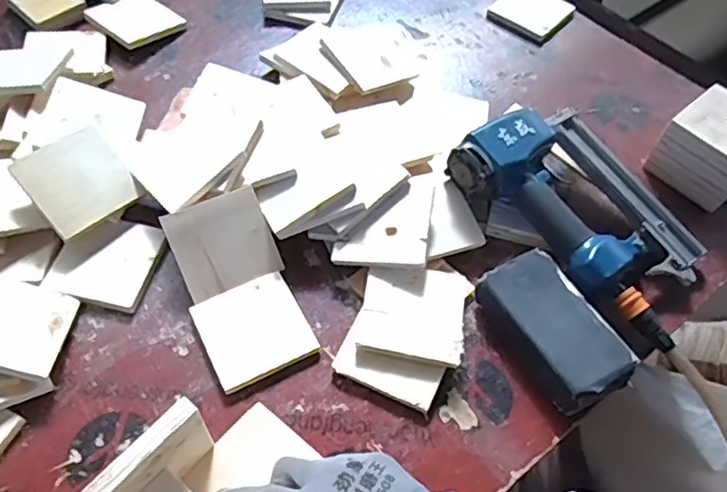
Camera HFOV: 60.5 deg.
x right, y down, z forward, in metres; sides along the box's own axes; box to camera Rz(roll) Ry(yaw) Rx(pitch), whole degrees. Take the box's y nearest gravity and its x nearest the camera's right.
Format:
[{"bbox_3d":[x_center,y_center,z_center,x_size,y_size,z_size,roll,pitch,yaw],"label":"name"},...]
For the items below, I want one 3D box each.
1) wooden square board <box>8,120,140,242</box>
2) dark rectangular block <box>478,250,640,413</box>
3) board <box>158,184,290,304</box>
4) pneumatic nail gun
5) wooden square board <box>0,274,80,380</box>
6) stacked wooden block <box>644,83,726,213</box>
[{"bbox_3d":[-0.273,-0.065,0.604,0.093,0.015,0.088,-38,93,-24],"label":"wooden square board"},{"bbox_3d":[0.167,0.077,0.560,0.086,0.040,0.139,-22,58,-18],"label":"dark rectangular block"},{"bbox_3d":[-0.131,-0.003,0.587,0.089,0.005,0.085,-23,95,-16],"label":"board"},{"bbox_3d":[0.224,-0.042,0.610,0.147,0.080,0.246,-37,64,-26],"label":"pneumatic nail gun"},{"bbox_3d":[-0.300,0.064,0.530,0.090,0.007,0.091,15,40,-15],"label":"wooden square board"},{"bbox_3d":[0.377,-0.104,0.670,0.086,0.080,0.092,-37,64,-26],"label":"stacked wooden block"}]

